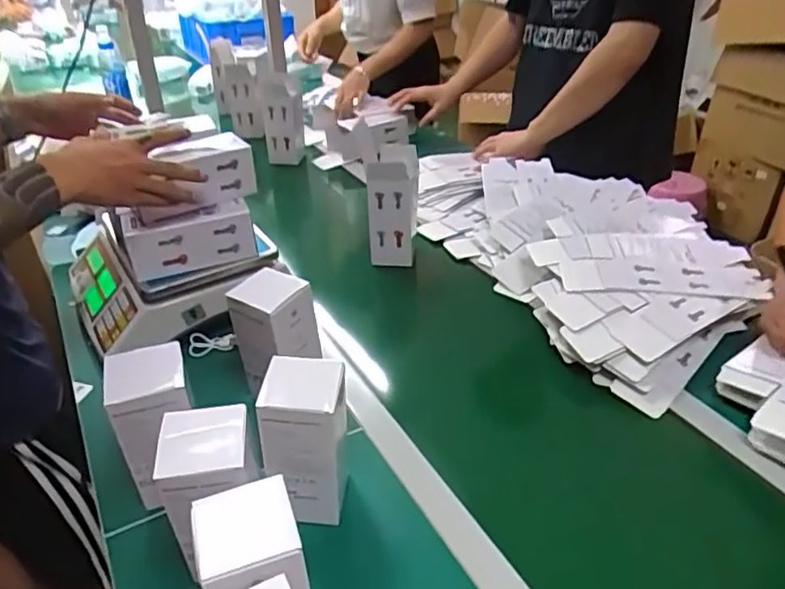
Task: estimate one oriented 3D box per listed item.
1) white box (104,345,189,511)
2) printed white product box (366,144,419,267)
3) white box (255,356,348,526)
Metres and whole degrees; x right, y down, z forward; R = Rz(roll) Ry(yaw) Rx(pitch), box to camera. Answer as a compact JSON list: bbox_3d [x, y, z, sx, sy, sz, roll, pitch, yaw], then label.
[{"bbox_3d":[-0.241,0.149,0.639,0.077,0.173,0.091,-13,36,-16],"label":"white box"},{"bbox_3d":[0.001,-0.153,1.069,0.076,0.183,0.115,2,34,6],"label":"printed white product box"},{"bbox_3d":[-0.085,0.149,0.616,0.080,0.165,0.080,0,34,2],"label":"white box"}]

